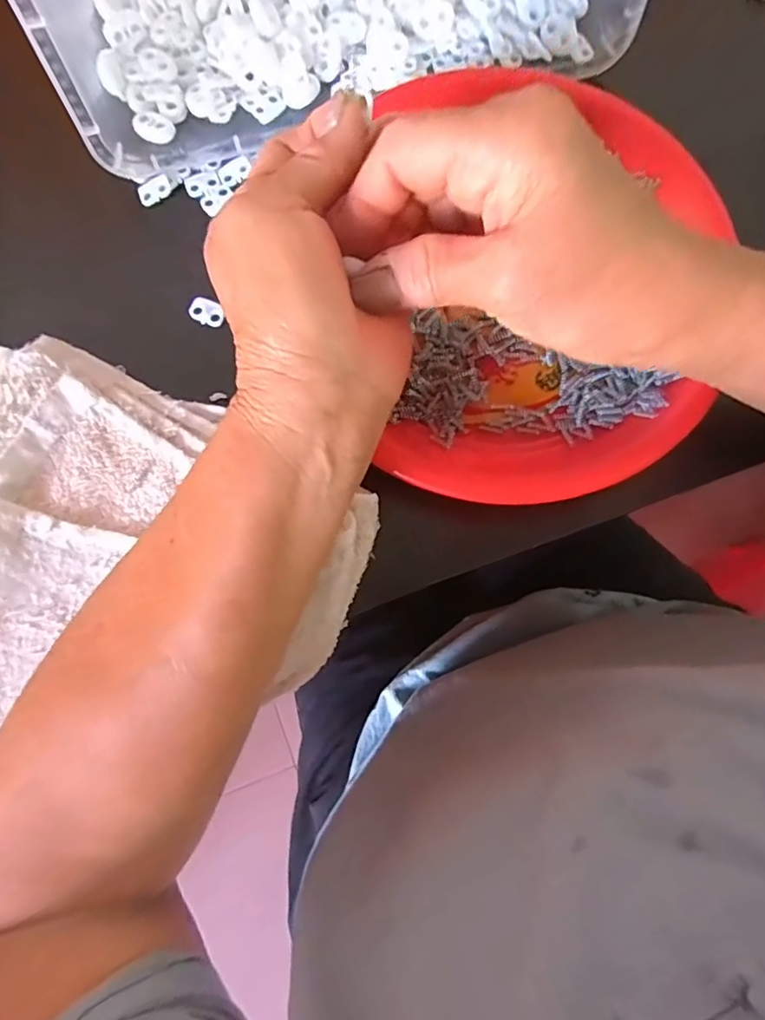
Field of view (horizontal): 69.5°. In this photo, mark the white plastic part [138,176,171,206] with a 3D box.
[{"bbox_3d":[-0.124,-0.173,0.299,0.017,0.006,0.009,-26,81,-5],"label":"white plastic part"}]

